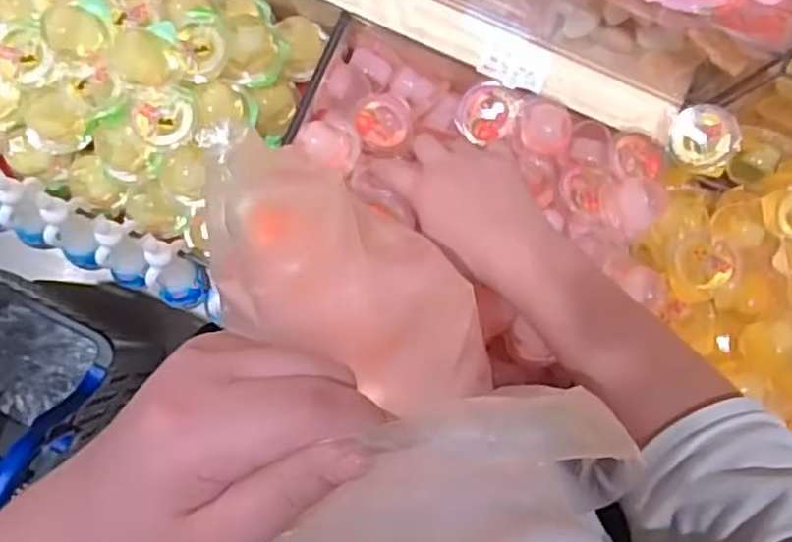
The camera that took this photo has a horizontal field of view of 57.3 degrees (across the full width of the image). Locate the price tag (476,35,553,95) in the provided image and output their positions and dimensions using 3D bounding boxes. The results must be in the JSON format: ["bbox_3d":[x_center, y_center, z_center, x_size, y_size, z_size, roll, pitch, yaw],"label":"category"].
[{"bbox_3d":[0.103,-0.181,0.631,0.060,0.008,0.040,19,85,-1],"label":"price tag"}]

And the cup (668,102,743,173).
[{"bbox_3d":[0.263,-0.115,0.617,0.053,0.026,0.052,17,85,-1],"label":"cup"}]

